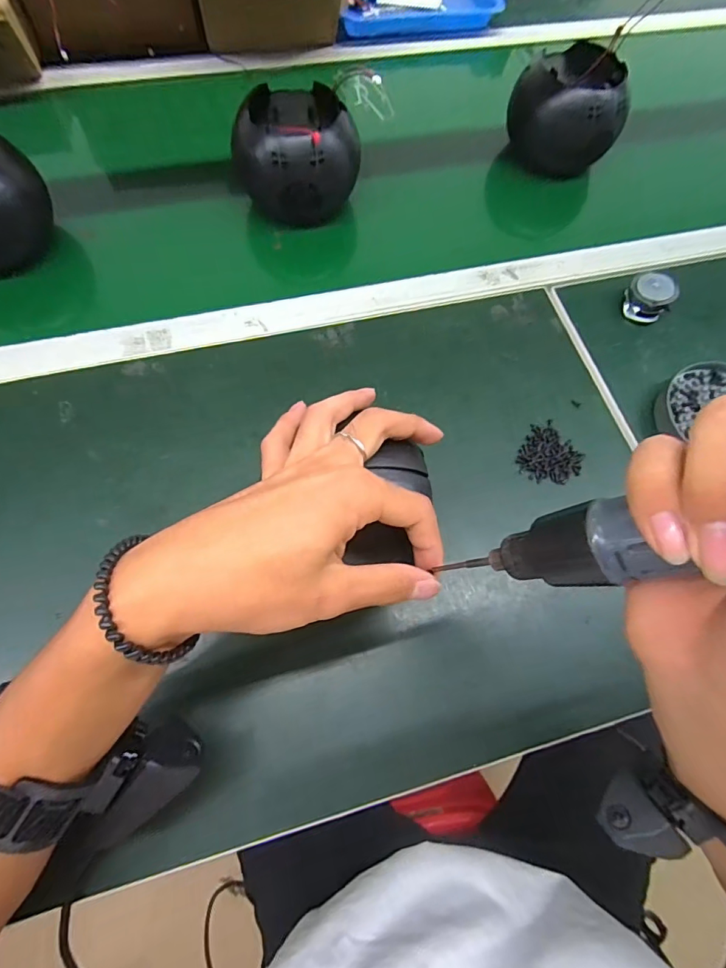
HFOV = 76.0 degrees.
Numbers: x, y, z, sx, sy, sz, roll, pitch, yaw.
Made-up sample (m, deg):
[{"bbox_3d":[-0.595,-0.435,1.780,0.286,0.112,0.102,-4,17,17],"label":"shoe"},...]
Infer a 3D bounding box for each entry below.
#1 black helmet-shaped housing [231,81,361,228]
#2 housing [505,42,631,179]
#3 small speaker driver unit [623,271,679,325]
[{"bbox_3d":[-0.068,-0.342,0.495,0.127,0.096,0.121,-7,68,-6],"label":"black helmet-shaped housing"},{"bbox_3d":[0.243,-0.439,0.557,0.110,0.086,0.117,1,68,-3],"label":"housing"},{"bbox_3d":[0.297,-0.196,0.483,0.049,0.029,0.045,-38,74,-17],"label":"small speaker driver unit"}]

